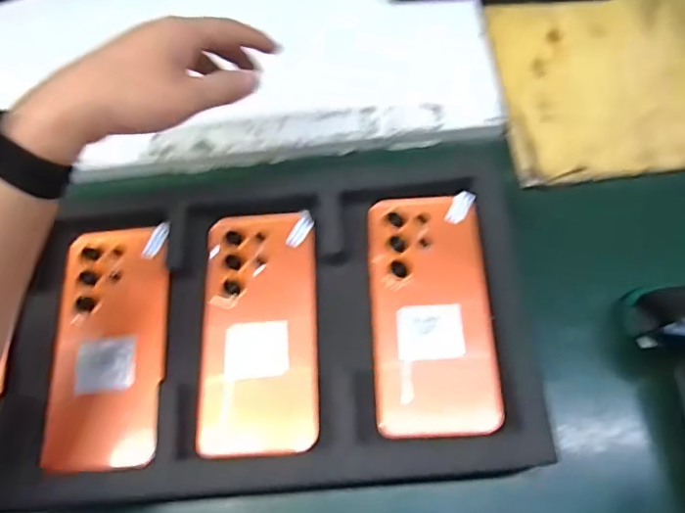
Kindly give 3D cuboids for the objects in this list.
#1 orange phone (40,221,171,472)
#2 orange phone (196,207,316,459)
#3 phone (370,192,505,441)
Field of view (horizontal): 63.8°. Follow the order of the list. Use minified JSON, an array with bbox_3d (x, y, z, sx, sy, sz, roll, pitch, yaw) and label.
[{"bbox_3d":[-0.166,0.059,0.393,0.080,0.015,0.171,-5,66,2],"label":"orange phone"},{"bbox_3d":[-0.058,0.048,0.387,0.079,0.007,0.170,-3,66,3],"label":"orange phone"},{"bbox_3d":[0.062,0.036,0.387,0.081,0.011,0.170,-3,66,4],"label":"phone"}]

